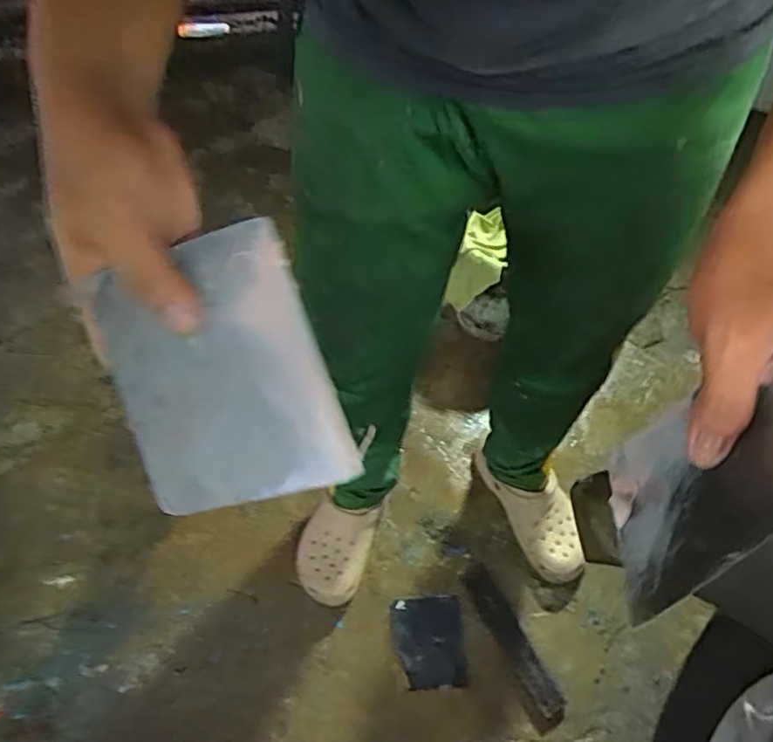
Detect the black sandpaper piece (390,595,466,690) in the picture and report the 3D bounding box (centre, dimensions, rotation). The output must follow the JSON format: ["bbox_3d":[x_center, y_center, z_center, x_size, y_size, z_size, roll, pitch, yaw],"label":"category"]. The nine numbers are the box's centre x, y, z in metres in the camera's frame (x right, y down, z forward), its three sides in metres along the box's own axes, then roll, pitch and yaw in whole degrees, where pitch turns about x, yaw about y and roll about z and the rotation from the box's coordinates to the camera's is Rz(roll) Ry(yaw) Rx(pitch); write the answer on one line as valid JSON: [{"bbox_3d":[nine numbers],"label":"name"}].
[{"bbox_3d":[0.068,0.437,0.984,0.113,0.010,0.137,-3,56,-1],"label":"black sandpaper piece"}]

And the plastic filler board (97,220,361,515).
[{"bbox_3d":[-0.078,-0.001,0.298,0.098,0.011,0.134,-17,85,-33],"label":"plastic filler board"}]

